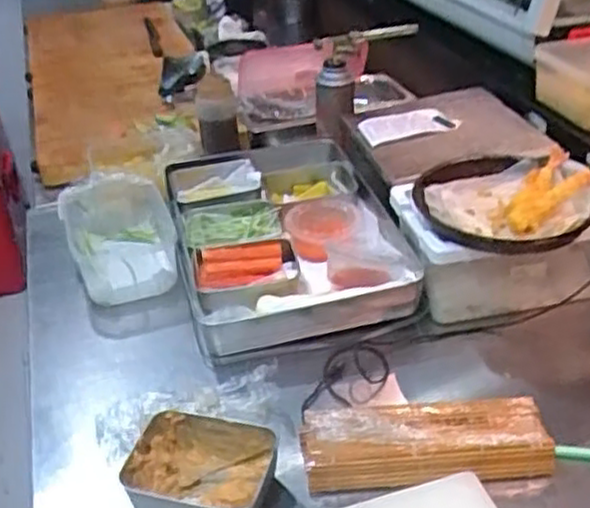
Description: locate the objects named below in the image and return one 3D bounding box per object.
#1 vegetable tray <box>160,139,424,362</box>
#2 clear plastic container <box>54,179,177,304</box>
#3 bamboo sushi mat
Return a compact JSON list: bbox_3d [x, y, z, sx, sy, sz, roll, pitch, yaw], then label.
[{"bbox_3d":[-0.017,-0.029,1.061,0.294,0.065,0.412,-10,34,-10],"label":"vegetable tray"},{"bbox_3d":[-0.247,-0.023,1.058,0.147,0.089,0.202,-13,35,-14],"label":"clear plastic container"},{"bbox_3d":[0.131,0.190,0.752,0.243,0.036,0.082,-3,33,0],"label":"bamboo sushi mat"}]

